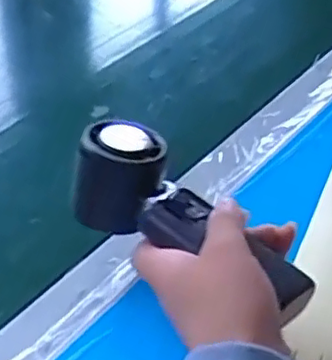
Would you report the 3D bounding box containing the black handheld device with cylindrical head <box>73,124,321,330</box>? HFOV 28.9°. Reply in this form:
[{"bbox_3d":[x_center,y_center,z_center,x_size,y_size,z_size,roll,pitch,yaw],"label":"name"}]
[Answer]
[{"bbox_3d":[0.013,0.025,0.379,0.160,0.053,0.061,33,50,20],"label":"black handheld device with cylindrical head"}]

